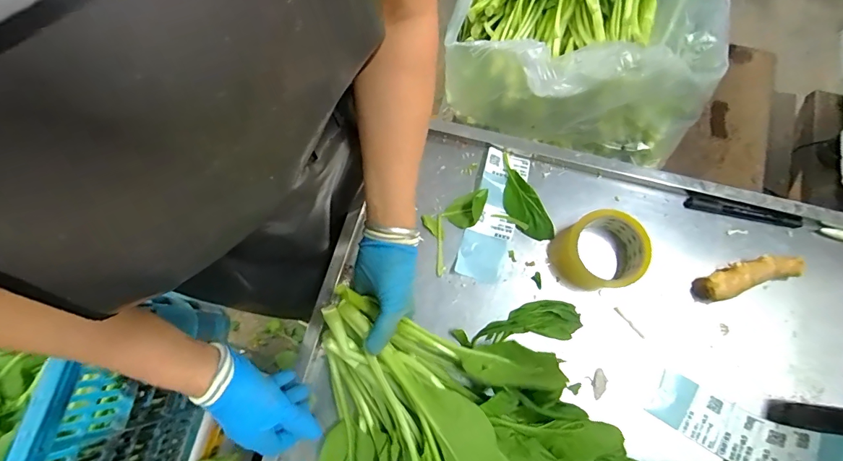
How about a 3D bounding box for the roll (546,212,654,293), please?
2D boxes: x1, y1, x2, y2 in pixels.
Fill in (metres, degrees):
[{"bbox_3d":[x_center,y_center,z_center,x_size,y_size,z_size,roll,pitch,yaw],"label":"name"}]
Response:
[{"bbox_3d":[0.218,0.024,0.512,0.095,0.065,0.092,-1,75,2],"label":"roll"}]

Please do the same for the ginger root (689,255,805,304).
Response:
[{"bbox_3d":[0.409,0.056,0.517,0.132,0.031,0.036,-17,75,-2],"label":"ginger root"}]

